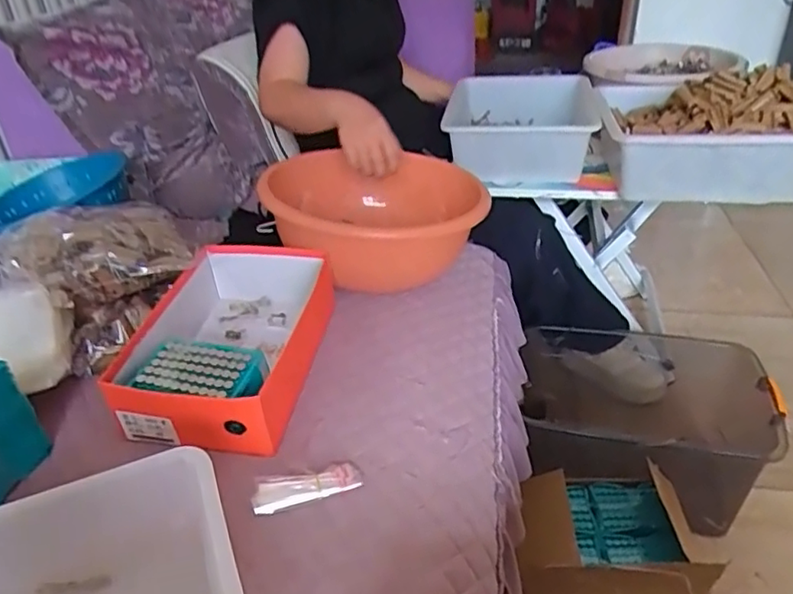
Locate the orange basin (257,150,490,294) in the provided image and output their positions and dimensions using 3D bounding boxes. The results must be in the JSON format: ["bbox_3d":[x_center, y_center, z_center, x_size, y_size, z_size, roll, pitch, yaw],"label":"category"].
[{"bbox_3d":[-0.041,-0.120,1.037,0.341,0.170,0.341,-2,33,1],"label":"orange basin"}]

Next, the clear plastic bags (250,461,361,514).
[{"bbox_3d":[-0.096,0.202,0.658,0.115,0.016,0.039,-12,63,-17],"label":"clear plastic bags"}]

